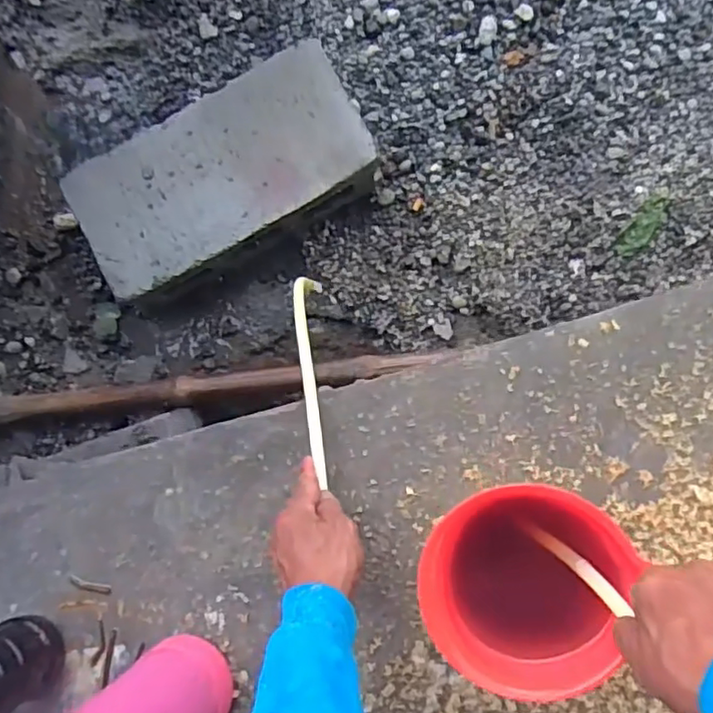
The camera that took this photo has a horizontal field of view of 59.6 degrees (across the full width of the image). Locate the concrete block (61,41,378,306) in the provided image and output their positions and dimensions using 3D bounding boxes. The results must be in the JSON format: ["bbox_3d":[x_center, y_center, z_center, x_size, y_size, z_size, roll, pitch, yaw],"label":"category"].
[{"bbox_3d":[-0.176,-0.237,0.861,0.396,0.124,0.193,-30,80,6],"label":"concrete block"}]

